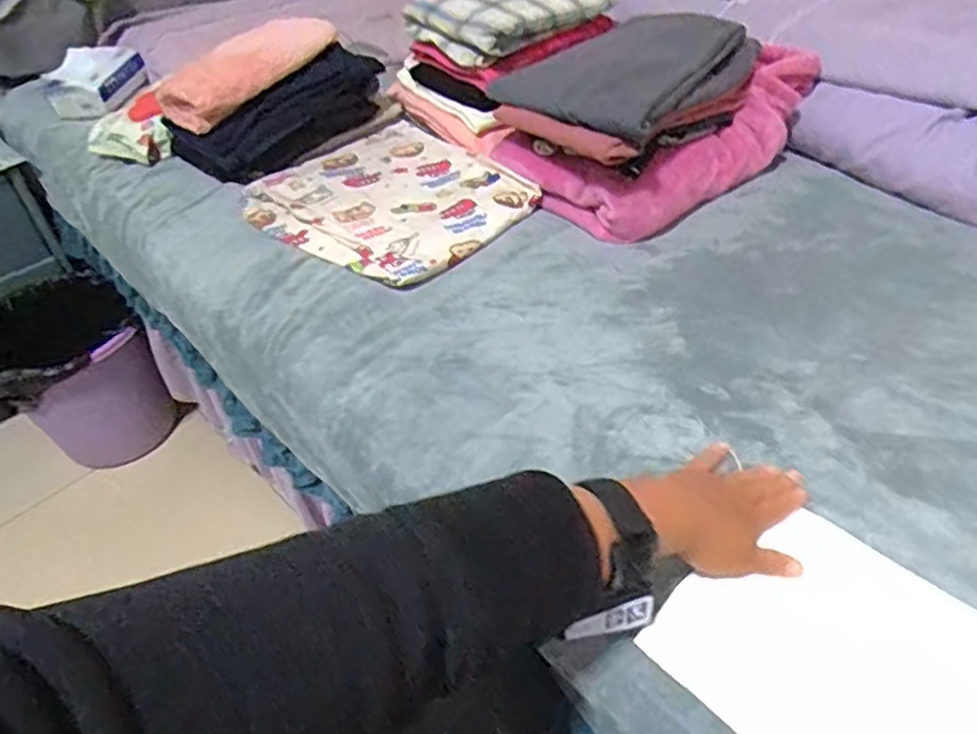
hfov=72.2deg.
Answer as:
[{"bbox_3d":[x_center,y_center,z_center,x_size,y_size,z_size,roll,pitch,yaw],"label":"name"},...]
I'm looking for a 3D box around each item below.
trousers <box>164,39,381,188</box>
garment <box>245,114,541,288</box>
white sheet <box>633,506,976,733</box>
[{"bbox_3d":[-0.305,-0.387,0.982,0.155,0.096,0.283,29,55,30],"label":"trousers"},{"bbox_3d":[-0.127,-0.222,0.868,0.327,0.023,0.281,31,54,31],"label":"garment"},{"bbox_3d":[0.245,0.194,0.431,0.178,0.018,0.227,-35,49,-28],"label":"white sheet"}]

